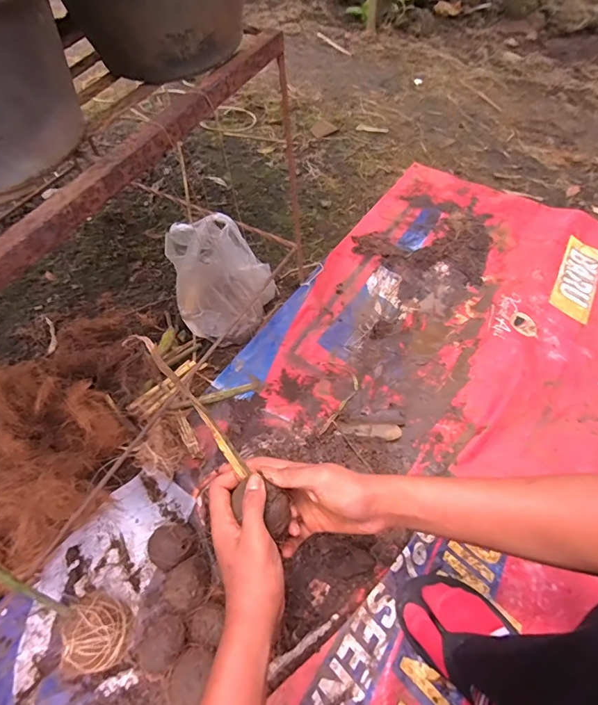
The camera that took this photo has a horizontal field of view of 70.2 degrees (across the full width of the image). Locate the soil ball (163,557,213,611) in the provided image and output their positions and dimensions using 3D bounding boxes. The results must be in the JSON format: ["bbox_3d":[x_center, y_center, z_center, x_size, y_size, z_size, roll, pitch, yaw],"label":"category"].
[{"bbox_3d":[-0.152,0.330,0.599,0.059,0.053,0.070,38,67,26],"label":"soil ball"}]

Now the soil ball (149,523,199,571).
[{"bbox_3d":[-0.184,0.287,0.628,0.067,0.058,0.062,-2,56,3],"label":"soil ball"}]

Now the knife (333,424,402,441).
[{"bbox_3d":[0.124,0.141,0.751,0.113,0.008,0.026,0,56,1],"label":"knife"}]

